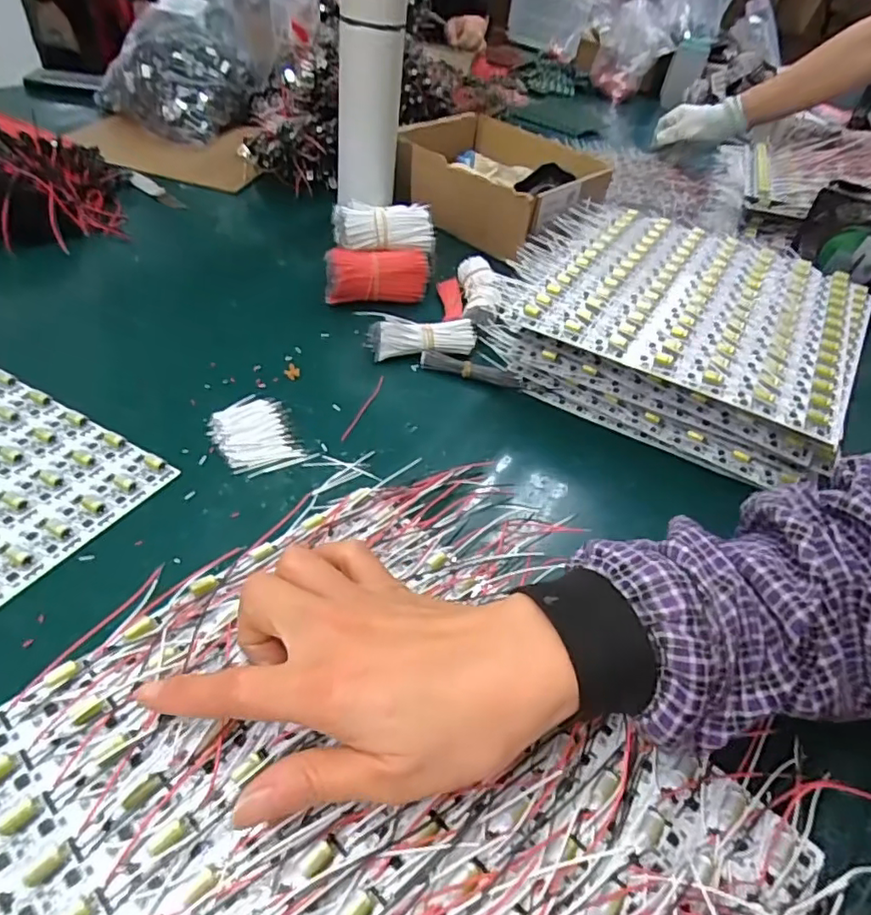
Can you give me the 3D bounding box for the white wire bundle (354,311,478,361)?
[{"bbox_3d":[-0.014,-0.104,0.511,0.096,0.032,0.035,0,42,-9],"label":"white wire bundle"}]

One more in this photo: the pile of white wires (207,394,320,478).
[{"bbox_3d":[-0.125,-0.017,0.412,0.055,0.007,0.074,-22,50,-30],"label":"pile of white wires"}]

